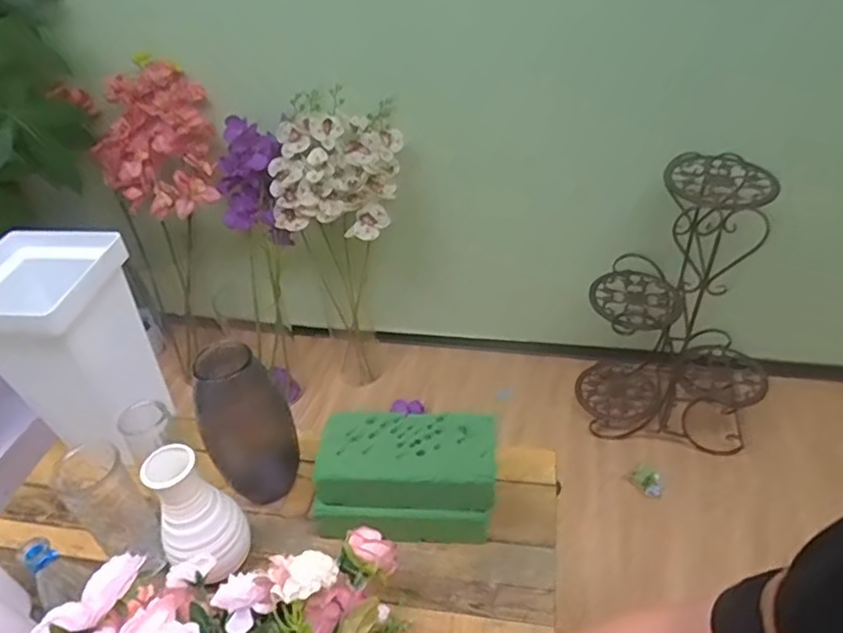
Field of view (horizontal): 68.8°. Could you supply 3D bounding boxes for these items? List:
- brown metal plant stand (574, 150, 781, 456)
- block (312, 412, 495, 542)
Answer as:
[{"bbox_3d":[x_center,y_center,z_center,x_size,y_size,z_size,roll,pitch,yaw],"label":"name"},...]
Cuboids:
[{"bbox_3d":[0.705,-0.046,1.641,0.457,0.780,0.360,13,43,20],"label":"brown metal plant stand"},{"bbox_3d":[-0.020,0.208,0.818,0.226,0.125,0.114,-1,40,6],"label":"block"}]

